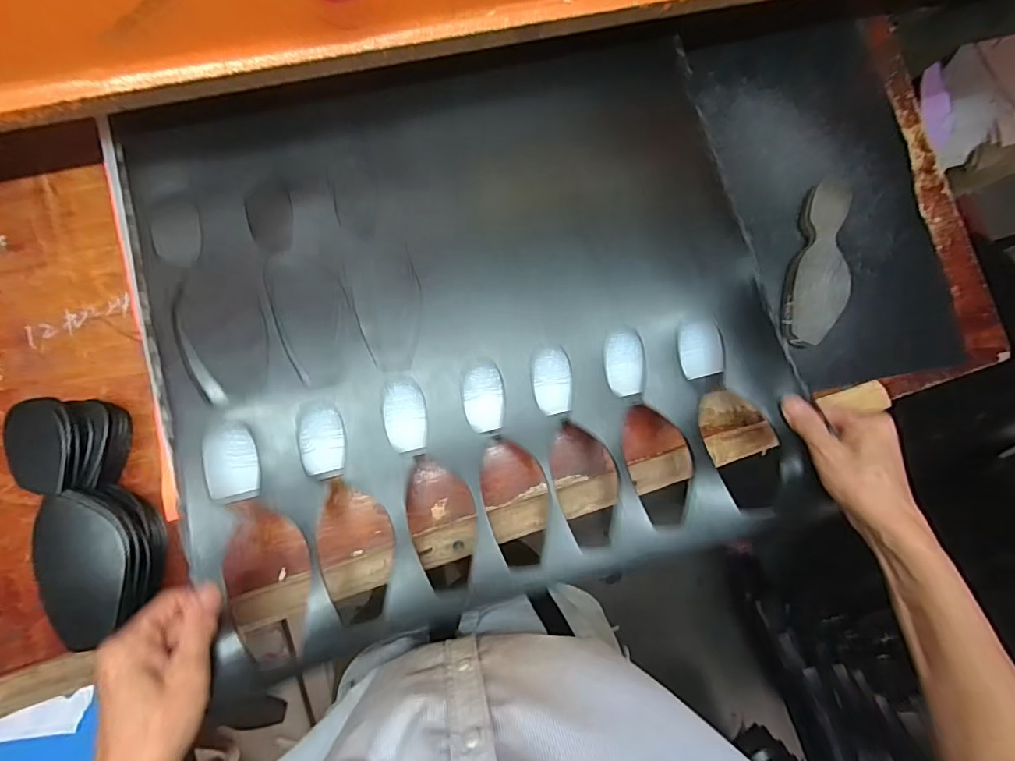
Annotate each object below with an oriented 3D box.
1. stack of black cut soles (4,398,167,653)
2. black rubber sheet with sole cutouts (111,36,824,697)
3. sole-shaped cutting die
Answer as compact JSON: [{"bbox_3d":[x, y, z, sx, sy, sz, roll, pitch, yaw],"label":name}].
[{"bbox_3d":[-0.363,0.119,0.436,0.063,0.081,0.208,-18,87,-9],"label":"stack of black cut soles"},{"bbox_3d":[-0.021,-0.062,0.469,0.567,0.046,0.504,-15,86,-9],"label":"black rubber sheet with sole cutouts"},{"bbox_3d":[0.375,-0.137,0.588,0.067,0.035,0.200,17,82,-6],"label":"sole-shaped cutting die"}]

